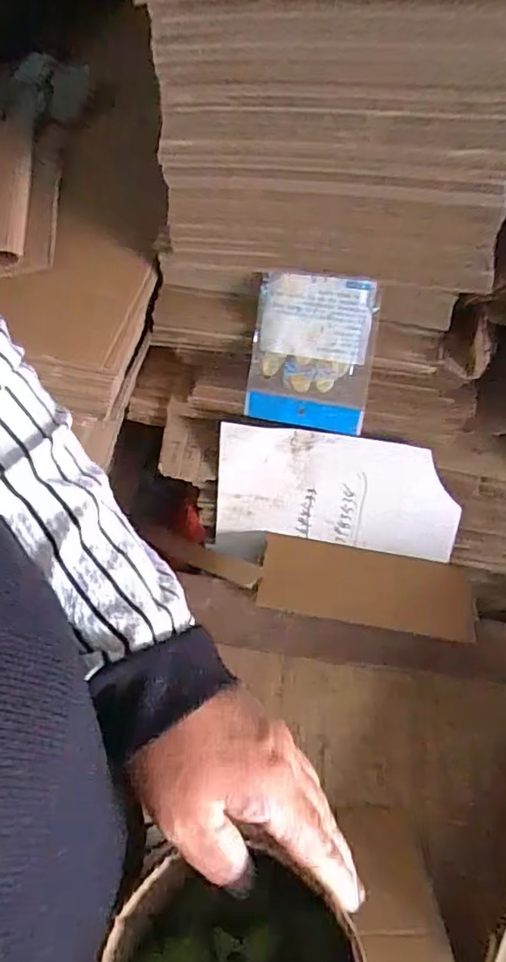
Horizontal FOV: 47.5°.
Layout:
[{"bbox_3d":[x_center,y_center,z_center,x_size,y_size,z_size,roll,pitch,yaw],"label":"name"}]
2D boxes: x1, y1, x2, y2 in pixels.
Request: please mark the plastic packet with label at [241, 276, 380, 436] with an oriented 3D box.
[{"bbox_3d":[0.064,-0.144,0.656,0.138,0.170,0.017,10,27,12],"label":"plastic packet with label"}]

